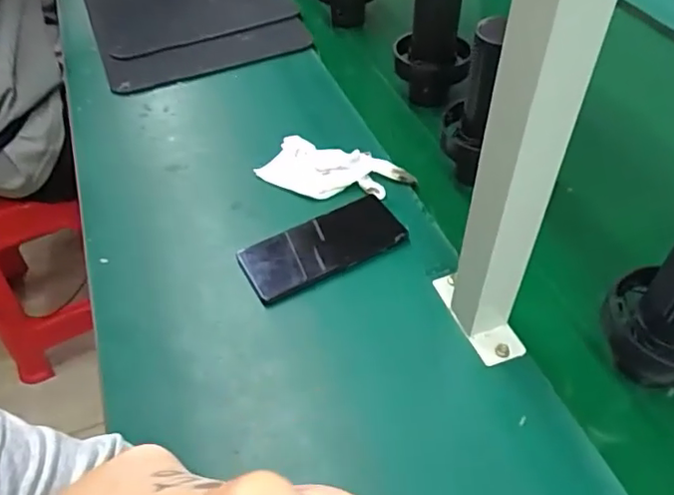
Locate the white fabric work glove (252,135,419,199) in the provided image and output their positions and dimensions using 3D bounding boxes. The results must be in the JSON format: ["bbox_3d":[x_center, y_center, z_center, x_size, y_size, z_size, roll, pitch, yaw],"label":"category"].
[{"bbox_3d":[-0.003,-0.090,0.632,0.159,0.026,0.072,14,51,14],"label":"white fabric work glove"}]

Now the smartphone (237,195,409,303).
[{"bbox_3d":[-0.013,-0.001,0.578,0.161,0.014,0.068,-26,64,-10],"label":"smartphone"}]

